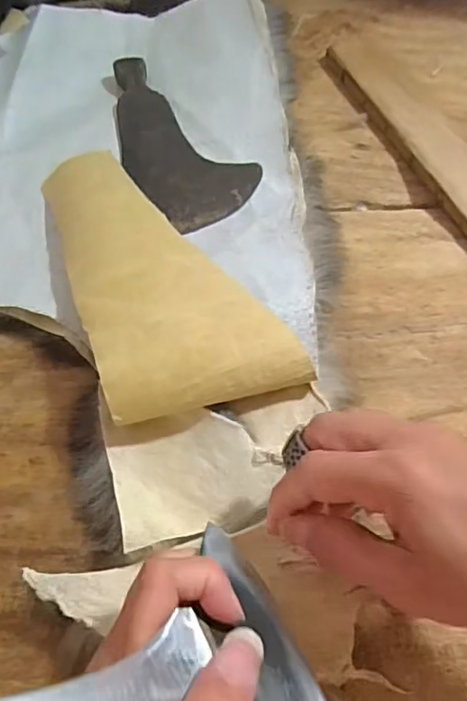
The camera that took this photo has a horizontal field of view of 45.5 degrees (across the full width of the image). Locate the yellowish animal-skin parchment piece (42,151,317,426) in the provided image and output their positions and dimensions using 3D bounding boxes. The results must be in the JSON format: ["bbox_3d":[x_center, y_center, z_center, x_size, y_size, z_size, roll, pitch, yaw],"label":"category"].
[{"bbox_3d":[-0.049,-0.055,0.343,0.099,0.041,0.216,-21,64,-8],"label":"yellowish animal-skin parchment piece"}]

